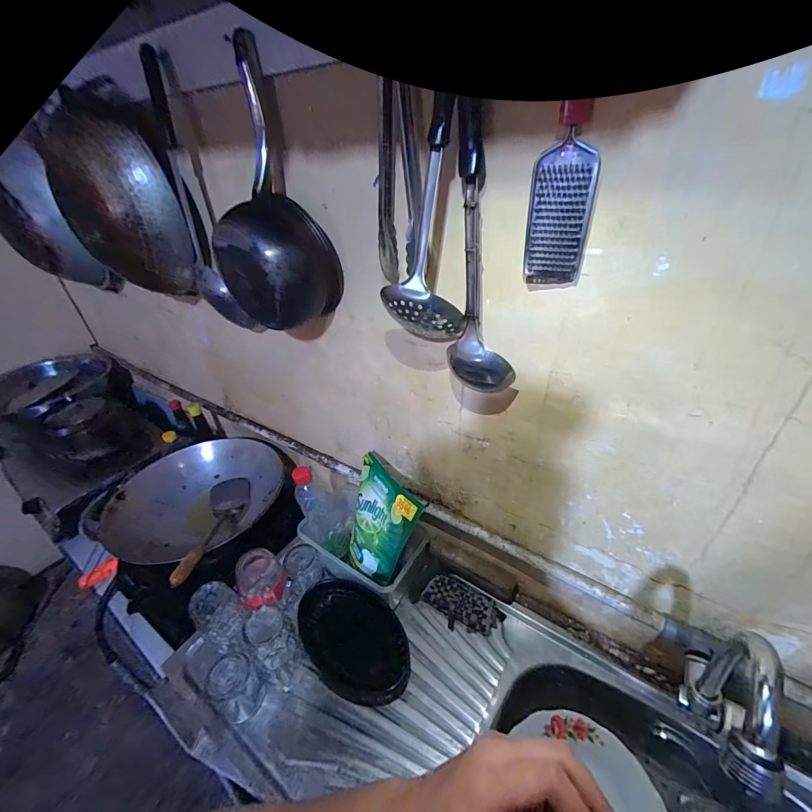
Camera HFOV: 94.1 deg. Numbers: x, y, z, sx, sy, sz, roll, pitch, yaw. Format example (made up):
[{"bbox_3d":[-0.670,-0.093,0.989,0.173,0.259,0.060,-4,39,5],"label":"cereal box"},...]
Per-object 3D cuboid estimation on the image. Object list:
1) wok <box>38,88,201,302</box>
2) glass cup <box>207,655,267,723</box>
[{"bbox_3d":[-0.526,-0.366,0.693,0.248,0.254,0.124,23,45,33],"label":"wok"},{"bbox_3d":[-0.262,0.439,0.587,0.063,0.081,0.061,-4,36,3],"label":"glass cup"}]

